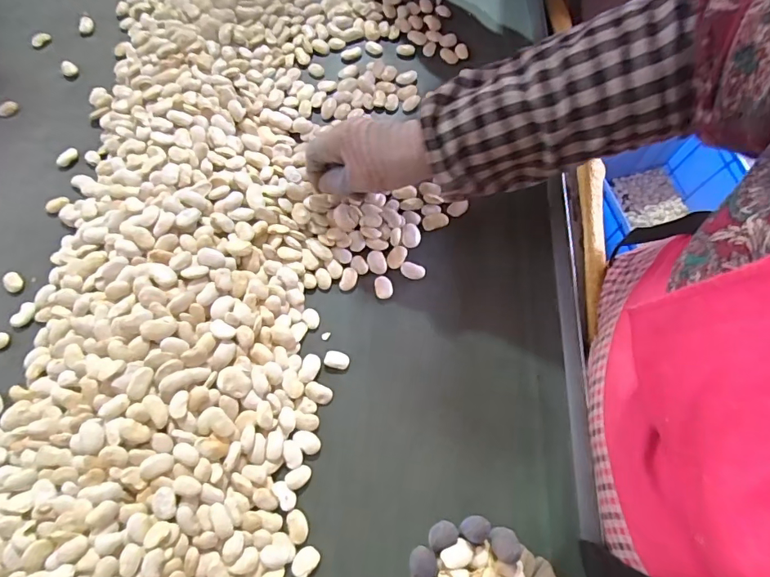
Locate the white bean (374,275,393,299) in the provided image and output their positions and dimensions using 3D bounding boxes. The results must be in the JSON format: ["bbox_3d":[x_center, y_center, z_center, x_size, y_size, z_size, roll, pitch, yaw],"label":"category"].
[{"bbox_3d":[-0.001,-0.001,0.468,0.018,0.006,0.024,-8,69,-4],"label":"white bean"}]

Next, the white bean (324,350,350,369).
[{"bbox_3d":[-0.045,0.067,0.441,0.023,0.004,0.016,18,70,6],"label":"white bean"}]

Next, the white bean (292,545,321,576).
[{"bbox_3d":[-0.066,0.226,0.387,0.018,0.004,0.025,40,74,13],"label":"white bean"}]

